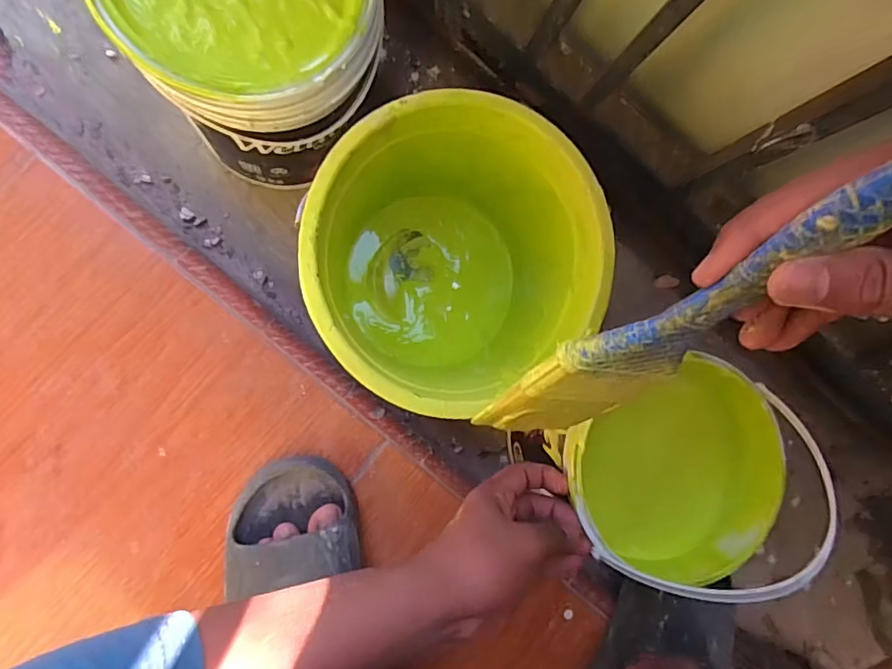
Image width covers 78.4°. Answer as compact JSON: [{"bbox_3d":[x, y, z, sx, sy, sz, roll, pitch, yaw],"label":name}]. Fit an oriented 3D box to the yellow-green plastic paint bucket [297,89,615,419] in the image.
[{"bbox_3d":[-0.008,-0.063,0.476,0.216,0.197,0.197,0,90,-10],"label":"yellow-green plastic paint bucket"}]

